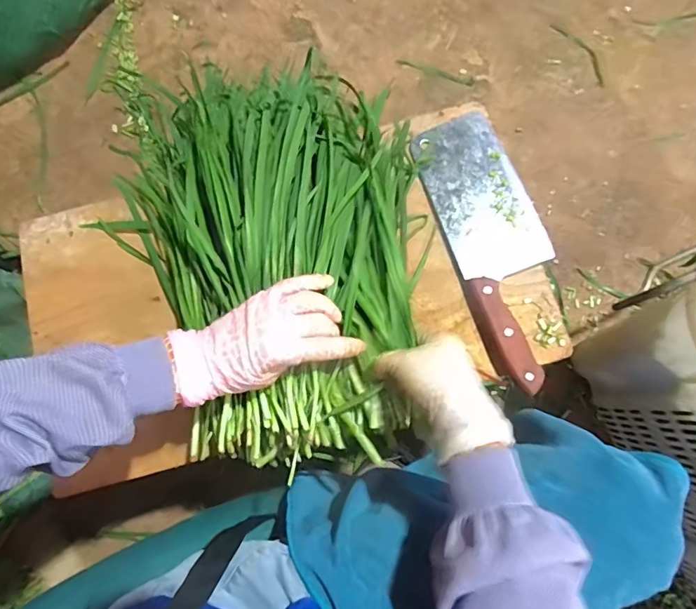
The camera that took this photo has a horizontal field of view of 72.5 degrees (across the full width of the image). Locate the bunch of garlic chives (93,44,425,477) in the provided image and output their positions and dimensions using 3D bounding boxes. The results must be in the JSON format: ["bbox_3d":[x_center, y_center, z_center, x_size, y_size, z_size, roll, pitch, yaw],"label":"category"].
[{"bbox_3d":[-0.085,-0.052,0.470,0.319,0.090,0.387,0,77,0],"label":"bunch of garlic chives"}]

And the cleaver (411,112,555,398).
[{"bbox_3d":[0.153,-0.065,0.489,0.094,0.019,0.290,-18,79,-3],"label":"cleaver"}]

